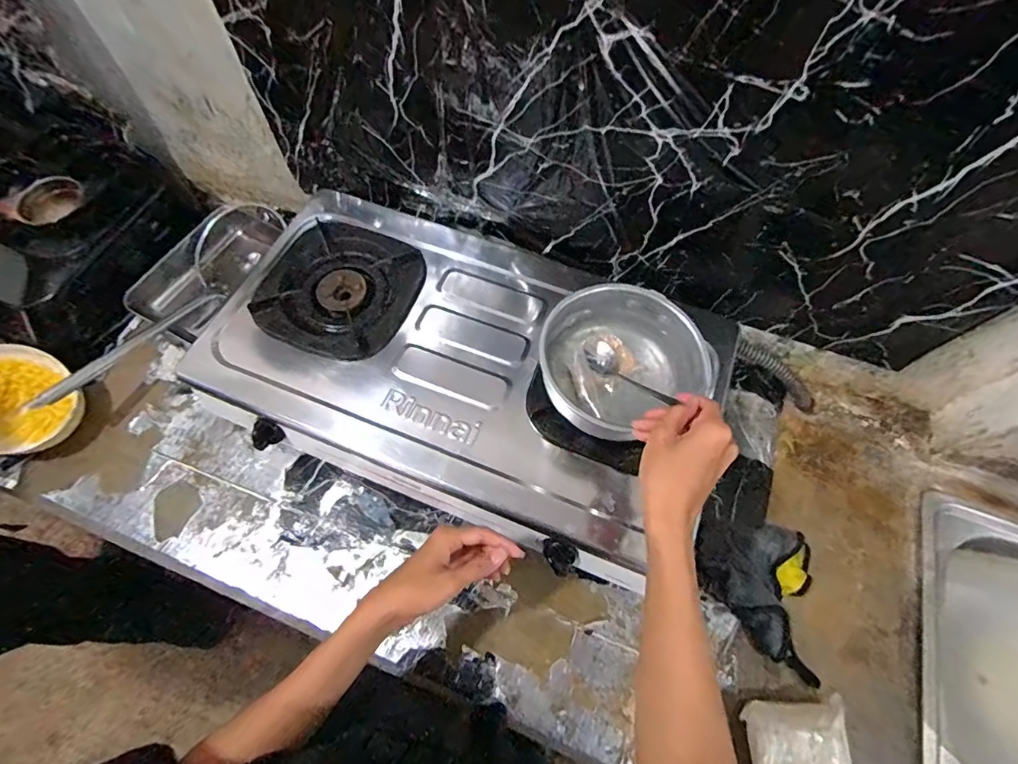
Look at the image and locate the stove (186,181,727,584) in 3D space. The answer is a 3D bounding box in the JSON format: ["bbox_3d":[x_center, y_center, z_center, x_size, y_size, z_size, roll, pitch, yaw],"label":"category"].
[{"bbox_3d":[-0.062,-0.028,0.681,0.664,0.128,0.404,20,66,9],"label":"stove"}]

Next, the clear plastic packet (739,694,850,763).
[{"bbox_3d":[0.324,0.422,0.525,0.111,0.043,0.112,1,65,0],"label":"clear plastic packet"}]

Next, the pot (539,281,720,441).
[{"bbox_3d":[0.134,-0.027,0.585,0.184,0.086,0.168,0,65,-1],"label":"pot"}]

